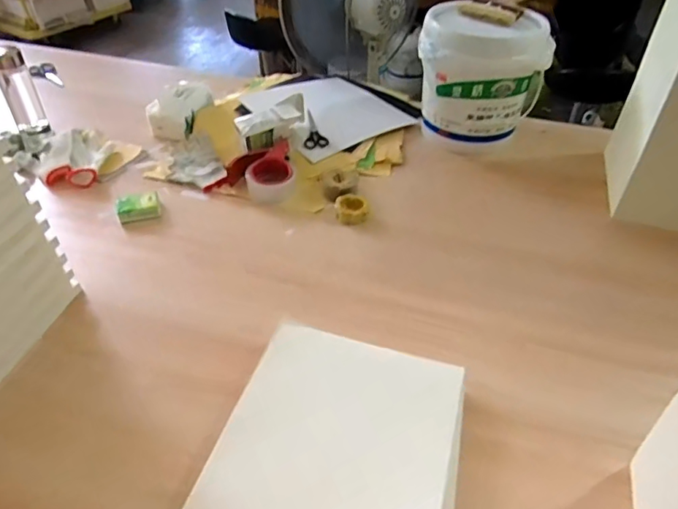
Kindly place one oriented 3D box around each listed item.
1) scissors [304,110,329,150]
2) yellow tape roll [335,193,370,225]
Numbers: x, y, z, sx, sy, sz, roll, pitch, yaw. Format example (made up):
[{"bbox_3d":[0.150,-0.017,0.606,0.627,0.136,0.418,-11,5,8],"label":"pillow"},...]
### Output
[{"bbox_3d":[-0.053,-0.284,1.173,0.051,0.018,0.131,-2,44,-3],"label":"scissors"},{"bbox_3d":[0.024,-0.086,0.985,0.063,0.021,0.065,0,44,0],"label":"yellow tape roll"}]

